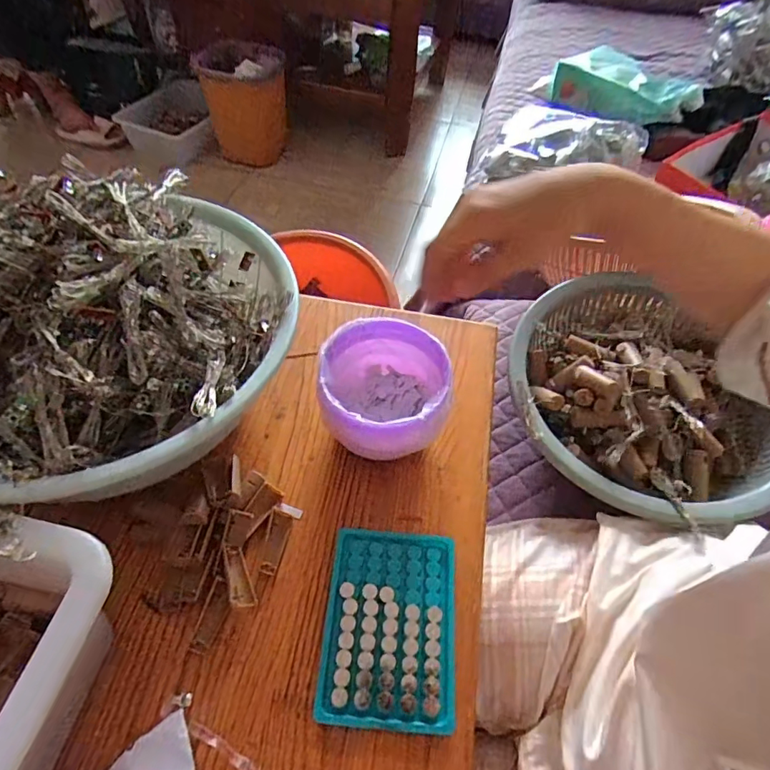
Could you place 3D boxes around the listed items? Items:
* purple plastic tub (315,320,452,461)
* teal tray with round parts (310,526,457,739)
[{"bbox_3d":[0.001,0.014,0.436,0.105,0.095,0.109,2,53,-2],"label":"purple plastic tub"},{"bbox_3d":[0.005,0.179,0.368,0.096,0.014,0.132,6,53,1],"label":"teal tray with round parts"}]

